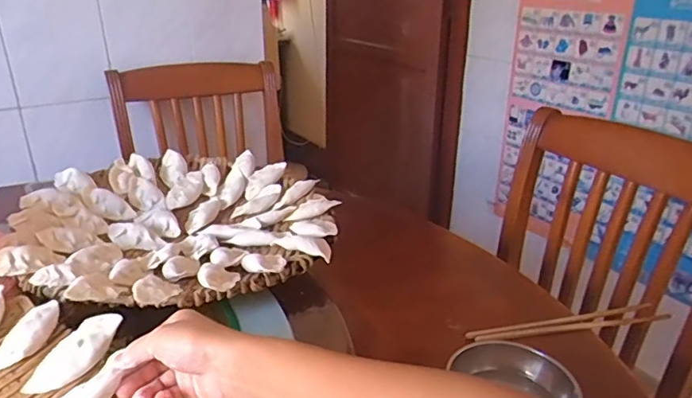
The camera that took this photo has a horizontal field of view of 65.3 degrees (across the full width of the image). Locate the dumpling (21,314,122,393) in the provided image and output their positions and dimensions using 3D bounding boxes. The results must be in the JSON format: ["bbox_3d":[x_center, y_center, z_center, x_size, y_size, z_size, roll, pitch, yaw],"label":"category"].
[{"bbox_3d":[-0.220,0.128,0.443,0.037,0.020,0.084,29,56,31],"label":"dumpling"}]

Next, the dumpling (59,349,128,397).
[{"bbox_3d":[-0.197,0.150,0.407,0.071,0.015,0.030,-35,30,-4],"label":"dumpling"}]

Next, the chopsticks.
[{"bbox_3d":[0.267,0.150,0.640,0.259,0.017,0.026,-6,24,-16],"label":"chopsticks"}]

